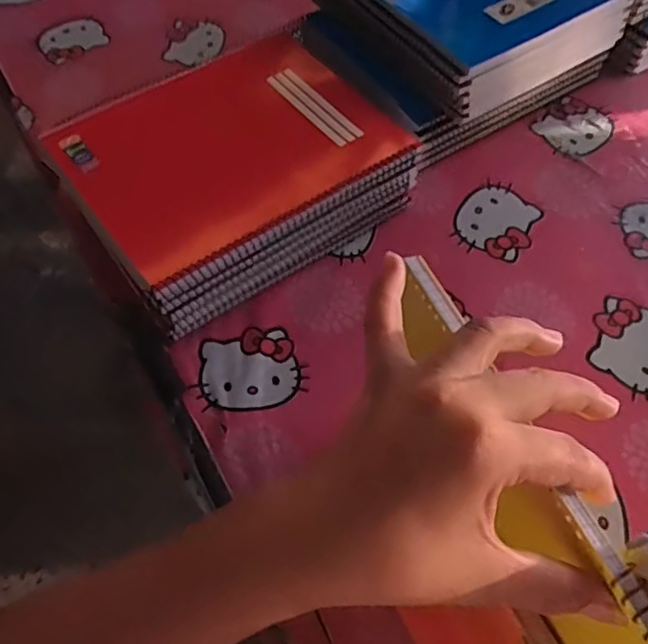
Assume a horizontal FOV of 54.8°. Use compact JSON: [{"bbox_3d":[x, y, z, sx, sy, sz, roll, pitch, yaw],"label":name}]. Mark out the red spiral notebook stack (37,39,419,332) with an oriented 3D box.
[{"bbox_3d":[-0.068,-0.132,0.550,0.261,0.094,0.194,-33,63,-18],"label":"red spiral notebook stack"}]

